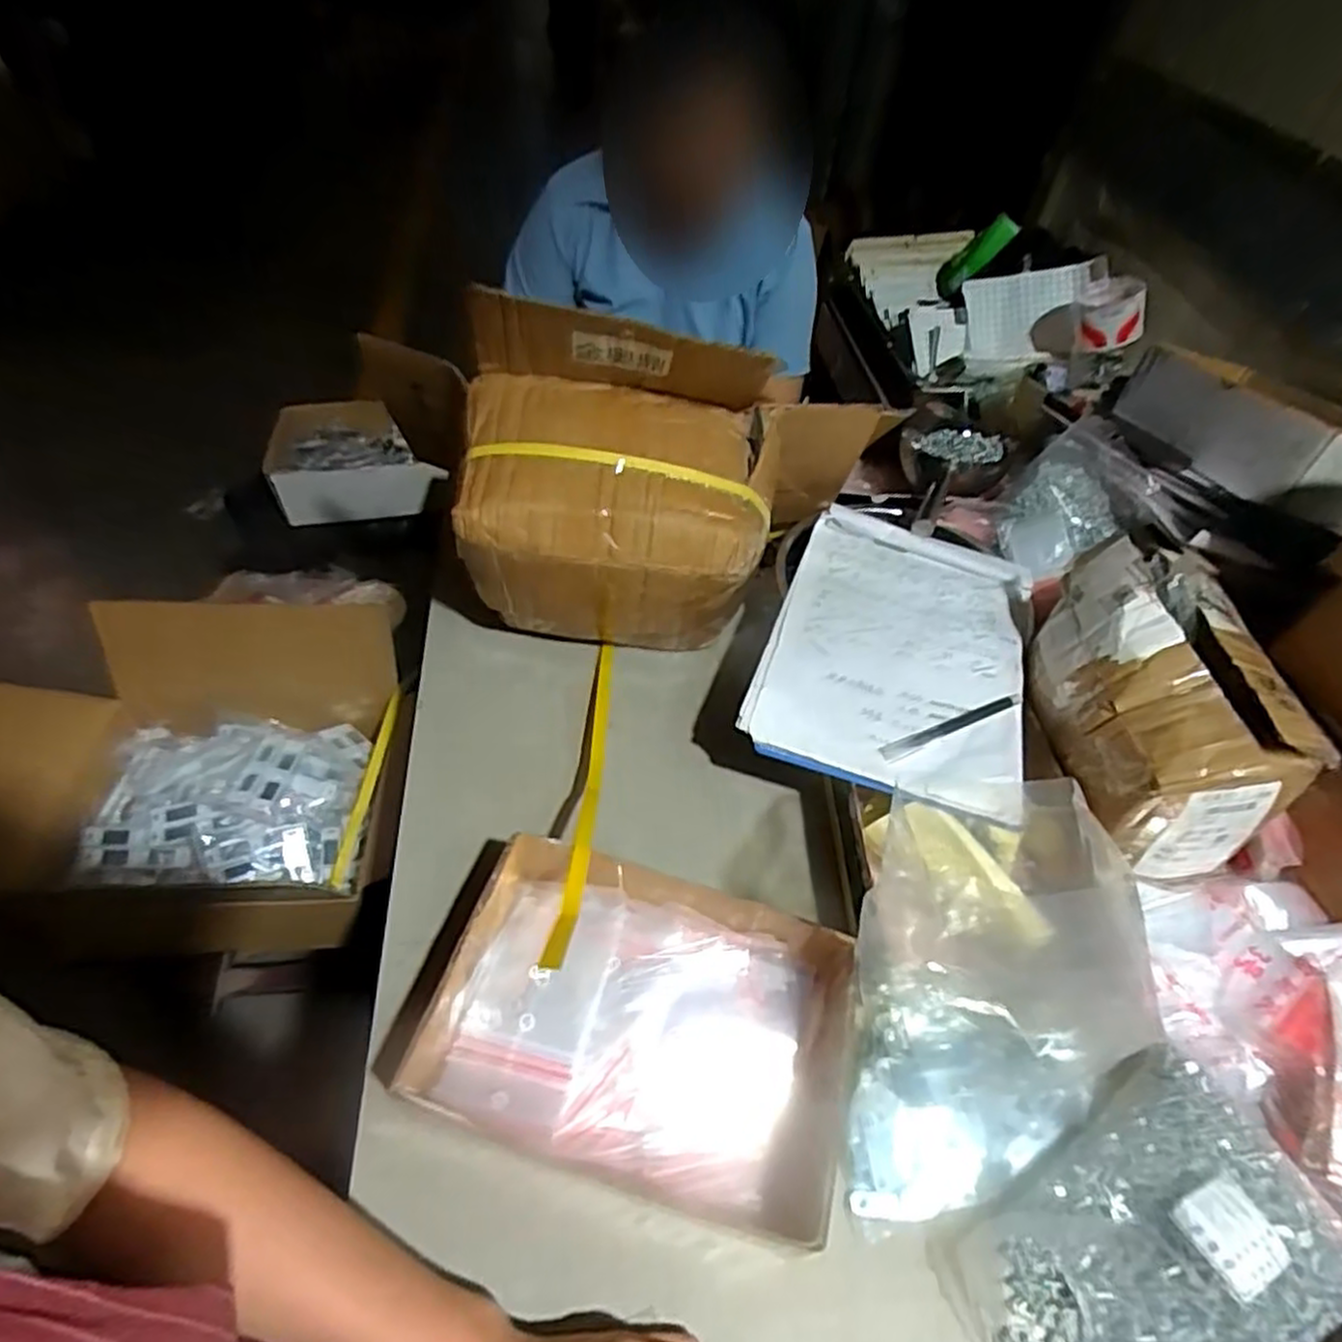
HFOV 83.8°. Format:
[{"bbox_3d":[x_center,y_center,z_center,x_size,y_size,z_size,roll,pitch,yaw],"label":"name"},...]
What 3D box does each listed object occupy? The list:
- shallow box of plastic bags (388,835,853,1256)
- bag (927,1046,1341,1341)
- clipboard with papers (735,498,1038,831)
[{"bbox_3d":[-0.019,0.232,0.490,0.257,0.073,0.184,17,50,8],"label":"shallow box of plastic bags"},{"bbox_3d":[0.285,0.340,0.428,0.222,0.082,0.147,-20,54,-22],"label":"bag"},{"bbox_3d":[0.202,-0.025,0.667,0.217,0.015,0.305,17,50,8],"label":"clipboard with papers"}]

